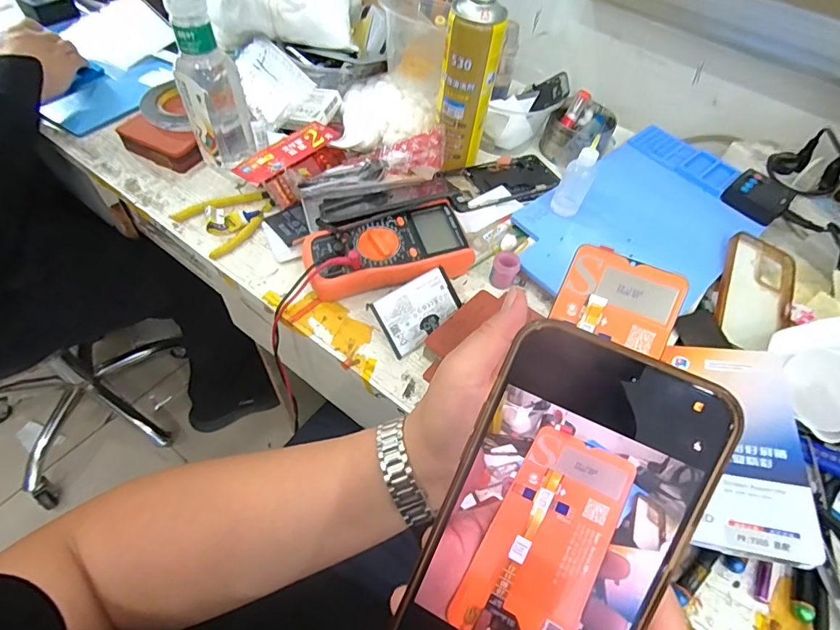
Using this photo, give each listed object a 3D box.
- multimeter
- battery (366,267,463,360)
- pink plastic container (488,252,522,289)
[{"bbox_3d":[-0.036,-0.069,0.508,0.177,0.051,0.087,-14,57,-15],"label":"multimeter"},{"bbox_3d":[0.000,-0.006,0.475,0.095,0.006,0.060,-34,98,-22],"label":"battery"},{"bbox_3d":[0.097,-0.050,0.518,0.030,0.032,0.029,3,54,-4],"label":"pink plastic container"}]

